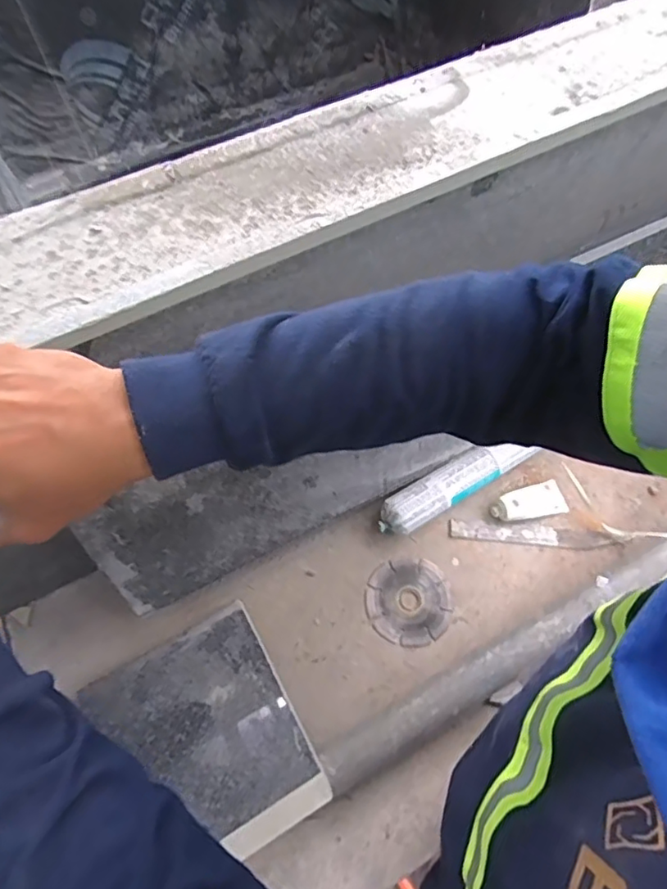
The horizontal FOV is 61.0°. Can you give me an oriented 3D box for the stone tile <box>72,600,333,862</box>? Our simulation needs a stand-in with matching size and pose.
[{"bbox_3d":[-0.139,0.301,0.581,0.191,0.015,0.233,-29,51,-11],"label":"stone tile"}]

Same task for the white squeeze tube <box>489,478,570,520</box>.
[{"bbox_3d":[0.248,0.077,0.720,0.092,0.022,0.040,-15,64,-5],"label":"white squeeze tube"}]

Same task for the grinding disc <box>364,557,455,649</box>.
[{"bbox_3d":[0.092,0.188,0.683,0.102,0.018,0.102,-1,64,2],"label":"grinding disc"}]

